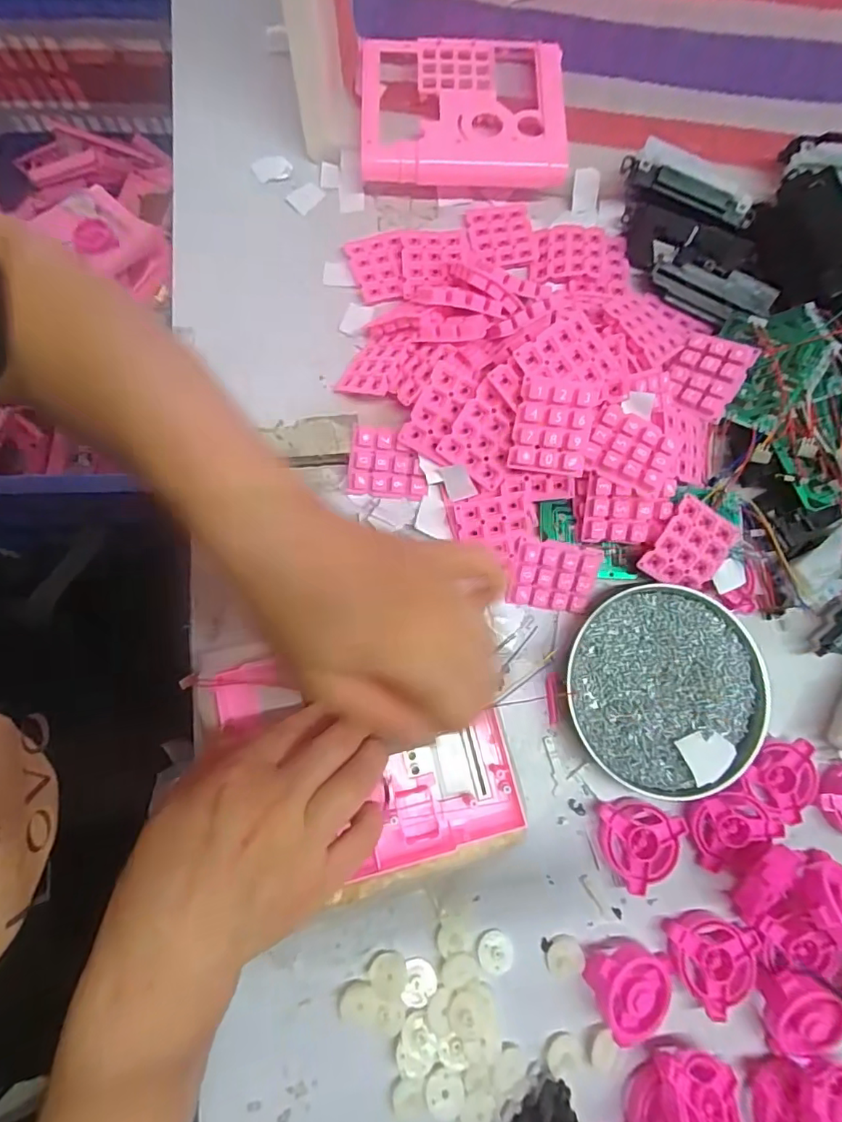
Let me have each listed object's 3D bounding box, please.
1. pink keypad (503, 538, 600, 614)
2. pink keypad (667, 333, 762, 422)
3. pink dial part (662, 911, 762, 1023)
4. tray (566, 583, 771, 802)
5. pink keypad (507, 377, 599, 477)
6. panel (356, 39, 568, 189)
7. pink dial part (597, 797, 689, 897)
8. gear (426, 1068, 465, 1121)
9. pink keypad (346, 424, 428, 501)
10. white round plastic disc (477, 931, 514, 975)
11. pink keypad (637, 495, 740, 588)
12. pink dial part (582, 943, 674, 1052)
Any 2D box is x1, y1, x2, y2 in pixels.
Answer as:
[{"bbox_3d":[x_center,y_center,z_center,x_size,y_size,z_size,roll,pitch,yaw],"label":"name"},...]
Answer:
[{"bbox_3d":[0.094,0.011,0.364,0.059,0.010,0.048,11,103,1],"label":"pink keypad"},{"bbox_3d":[0.206,-0.134,0.376,0.047,0.011,0.059,32,94,21],"label":"pink keypad"},{"bbox_3d":[0.184,0.245,0.324,0.052,0.016,0.051,0,78,-2],"label":"pink dial part"},{"bbox_3d":[0.168,0.087,0.354,0.127,0.019,0.133,1,78,-2],"label":"tray"},{"bbox_3d":[0.087,-0.086,0.339,0.050,0.015,0.058,9,108,-6],"label":"pink keypad"},{"bbox_3d":[0.034,-0.361,0.420,0.163,0.032,0.122,-1,78,-2],"label":"panel"},{"bbox_3d":[0.143,0.179,0.339,0.054,0.015,0.051,-34,81,-8],"label":"pink dial part"},{"bbox_3d":[0.014,0.316,0.306,0.022,0.004,0.025,-13,79,-5],"label":"gear"},{"bbox_3d":[-0.024,-0.070,0.376,0.057,0.007,0.049,6,107,0],"label":"pink keypad"},{"bbox_3d":[0.047,0.246,0.326,0.022,0.005,0.023,0,78,-2],"label":"white round plastic disc"},{"bbox_3d":[0.184,-0.007,0.354,0.050,0.004,0.058,33,96,-11],"label":"pink keypad"},{"bbox_3d":[0.131,0.259,0.316,0.051,0.023,0.056,-26,80,-7],"label":"pink dial part"}]

